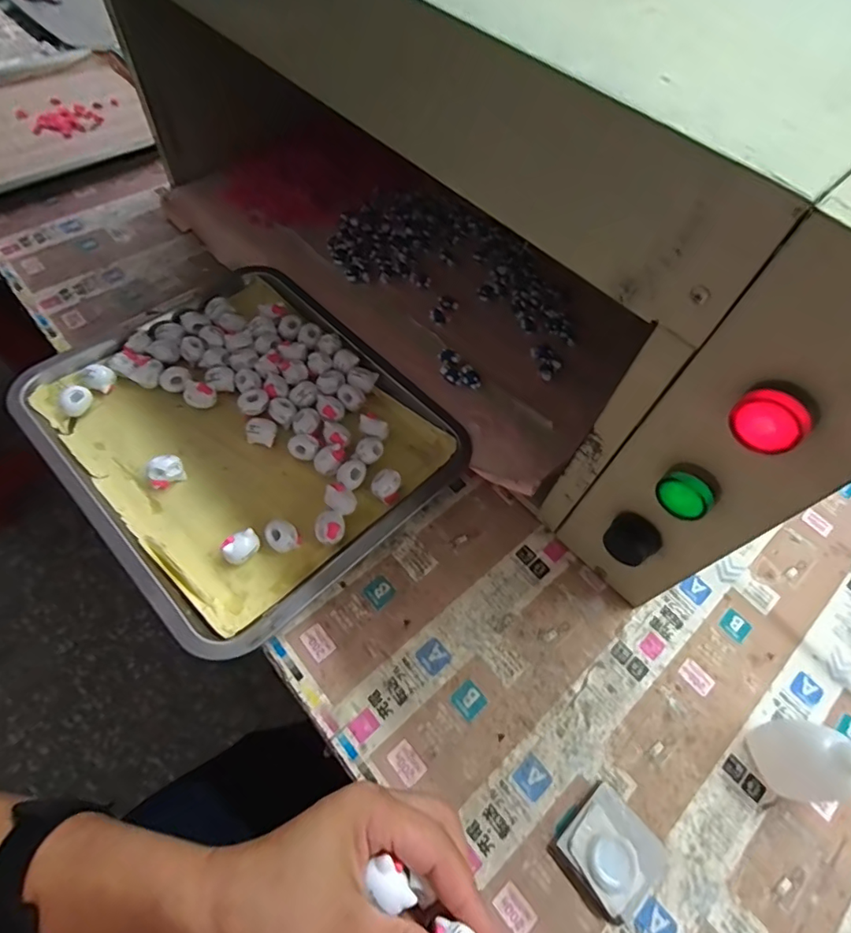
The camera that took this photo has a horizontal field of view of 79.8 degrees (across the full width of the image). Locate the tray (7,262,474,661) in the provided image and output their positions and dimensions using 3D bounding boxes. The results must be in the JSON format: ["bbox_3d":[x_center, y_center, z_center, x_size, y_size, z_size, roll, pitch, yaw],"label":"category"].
[{"bbox_3d":[-0.148,-0.041,0.414,0.310,0.030,0.256,42,66,18],"label":"tray"}]

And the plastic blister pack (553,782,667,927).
[{"bbox_3d":[0.111,0.228,0.301,0.051,0.016,0.053,-35,68,-21],"label":"plastic blister pack"}]

